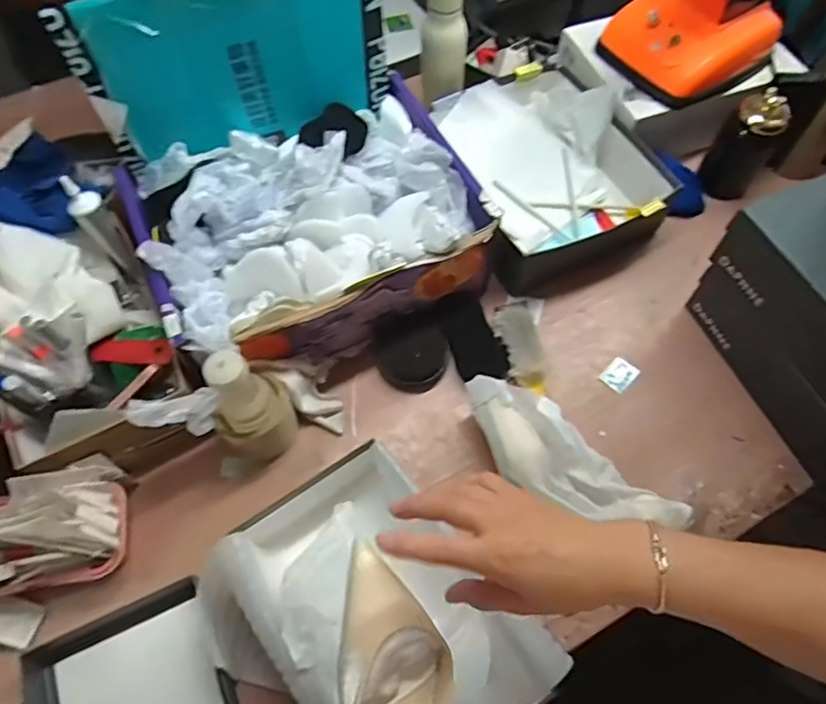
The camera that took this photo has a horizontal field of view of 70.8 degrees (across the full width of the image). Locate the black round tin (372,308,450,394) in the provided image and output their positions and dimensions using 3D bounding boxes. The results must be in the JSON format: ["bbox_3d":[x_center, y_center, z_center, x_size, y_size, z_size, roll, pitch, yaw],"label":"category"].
[{"bbox_3d":[-0.002,-0.002,0.755,0.090,0.035,0.097,0,63,0],"label":"black round tin"}]

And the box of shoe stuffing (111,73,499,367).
[{"bbox_3d":[-0.135,-0.172,0.753,0.397,0.160,0.311,-26,66,-12],"label":"box of shoe stuffing"}]

